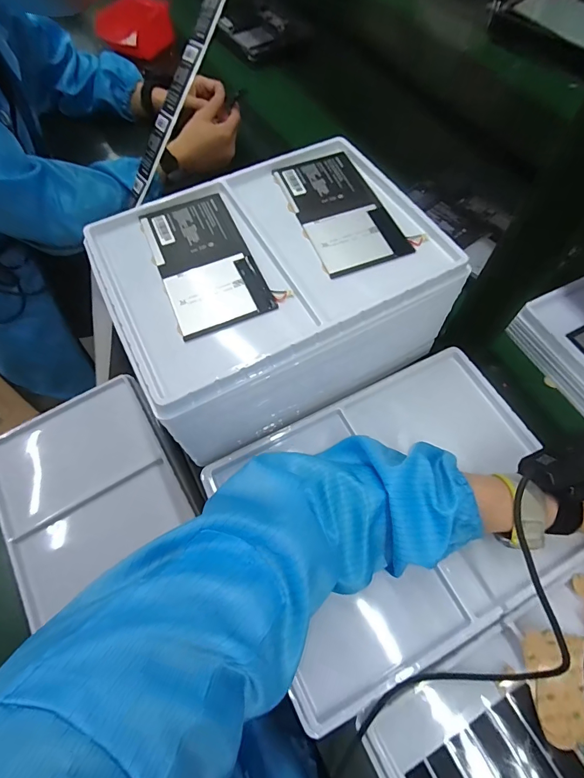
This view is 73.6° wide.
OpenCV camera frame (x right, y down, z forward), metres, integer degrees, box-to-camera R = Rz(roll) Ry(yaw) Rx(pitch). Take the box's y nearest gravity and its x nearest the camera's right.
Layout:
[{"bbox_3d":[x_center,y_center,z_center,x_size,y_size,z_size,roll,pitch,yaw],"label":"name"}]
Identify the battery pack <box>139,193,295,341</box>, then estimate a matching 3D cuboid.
[{"bbox_3d":[-0.085,-0.132,0.394,0.099,0.009,0.167,-21,64,-10],"label":"battery pack"}]

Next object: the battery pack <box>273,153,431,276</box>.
[{"bbox_3d":[0.053,-0.196,0.423,0.100,0.006,0.172,-19,63,-9],"label":"battery pack"}]

